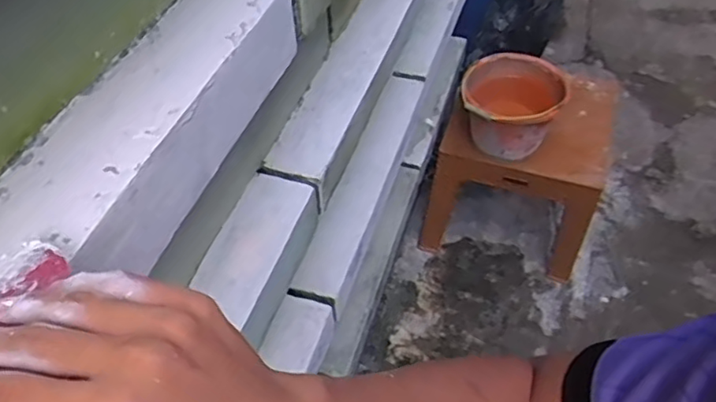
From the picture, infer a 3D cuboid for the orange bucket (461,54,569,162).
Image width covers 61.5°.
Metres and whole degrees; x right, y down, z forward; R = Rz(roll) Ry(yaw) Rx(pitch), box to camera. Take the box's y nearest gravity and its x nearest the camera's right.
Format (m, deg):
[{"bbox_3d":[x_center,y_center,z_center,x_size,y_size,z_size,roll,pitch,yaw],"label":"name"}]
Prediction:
[{"bbox_3d":[0.415,-0.235,1.606,0.276,0.187,0.260,4,48,8],"label":"orange bucket"}]

